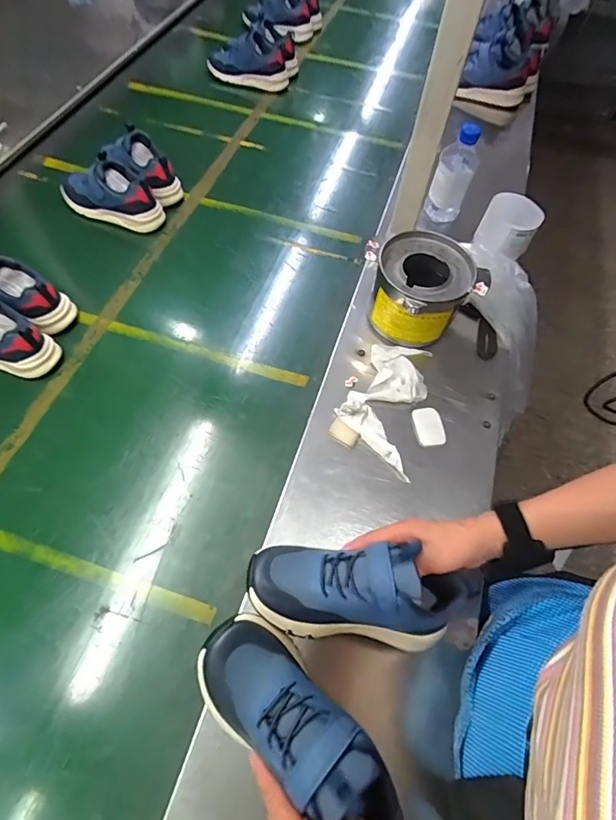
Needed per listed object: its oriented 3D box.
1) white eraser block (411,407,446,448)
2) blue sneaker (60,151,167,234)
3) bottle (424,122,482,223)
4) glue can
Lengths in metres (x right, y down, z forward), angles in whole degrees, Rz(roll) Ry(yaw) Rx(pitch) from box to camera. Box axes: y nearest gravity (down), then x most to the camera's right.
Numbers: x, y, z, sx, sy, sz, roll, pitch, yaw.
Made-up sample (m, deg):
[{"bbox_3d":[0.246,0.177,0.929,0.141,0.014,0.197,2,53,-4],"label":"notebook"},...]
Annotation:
[{"bbox_3d":[0.175,0.023,0.619,0.039,0.006,0.062,-3,61,-5],"label":"white eraser block"},{"bbox_3d":[-0.369,-0.404,0.787,0.203,0.106,0.070,16,61,6],"label":"blue sneaker"},{"bbox_3d":[0.270,-0.436,0.800,0.069,0.180,0.068,19,62,8],"label":"bottle"},{"bbox_3d":[0.168,-0.180,0.665,0.133,0.110,0.147,23,62,8],"label":"glue can"}]

